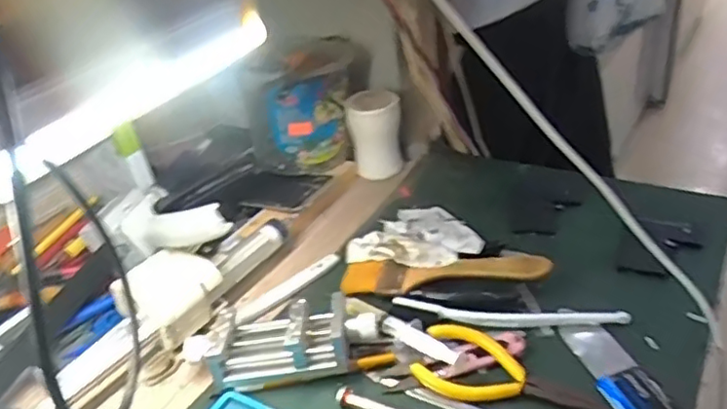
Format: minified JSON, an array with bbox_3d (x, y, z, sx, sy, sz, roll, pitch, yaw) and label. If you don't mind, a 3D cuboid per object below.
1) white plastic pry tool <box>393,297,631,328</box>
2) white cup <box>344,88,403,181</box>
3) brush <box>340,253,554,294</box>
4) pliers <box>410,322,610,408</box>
[{"bbox_3d":[0.107,0.082,0.463,0.170,0.007,0.017,3,35,15],"label":"white plastic pry tool"},{"bbox_3d":[0.012,-0.078,0.663,0.054,0.080,0.050,-8,34,0],"label":"white cup"},{"bbox_3d":[0.063,0.052,0.504,0.165,0.027,0.045,-1,34,9],"label":"brush"},{"bbox_3d":[0.098,0.114,0.412,0.127,0.019,0.051,14,39,28],"label":"pliers"}]

